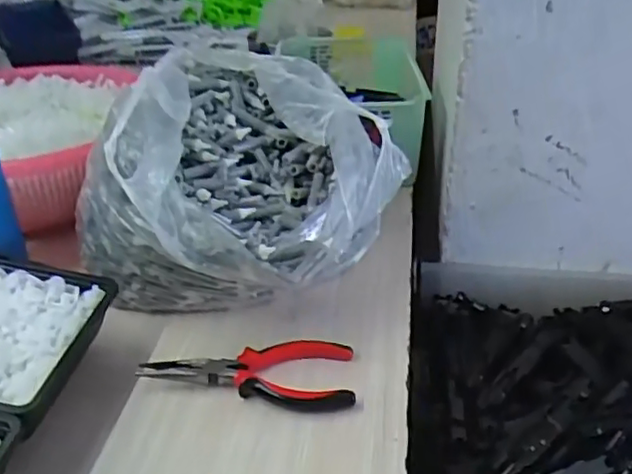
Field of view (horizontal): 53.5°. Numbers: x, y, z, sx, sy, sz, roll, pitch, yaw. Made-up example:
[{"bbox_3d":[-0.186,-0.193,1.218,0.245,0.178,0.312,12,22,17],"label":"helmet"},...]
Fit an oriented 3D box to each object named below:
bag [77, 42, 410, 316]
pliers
[{"bbox_3d":[-0.068,-0.041,0.547,0.233,0.166,0.229,19,36,29],"label":"bag"},{"bbox_3d":[-0.051,0.103,0.470,0.157,0.018,0.060,0,31,1],"label":"pliers"}]

